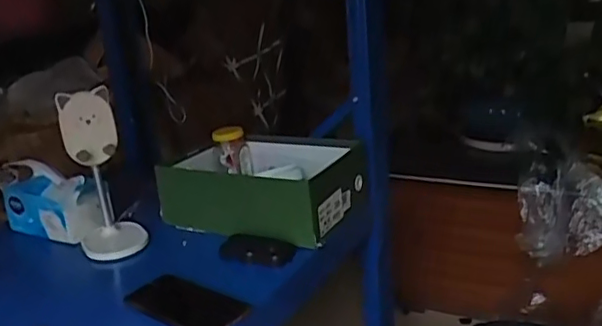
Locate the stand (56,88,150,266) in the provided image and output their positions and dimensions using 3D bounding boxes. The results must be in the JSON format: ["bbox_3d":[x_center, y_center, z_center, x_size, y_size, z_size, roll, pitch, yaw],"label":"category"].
[{"bbox_3d":[-0.315,0.015,0.911,0.083,0.248,0.103,-10,19,-16],"label":"stand"}]

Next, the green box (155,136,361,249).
[{"bbox_3d":[-0.064,0.033,1.014,0.299,0.104,0.235,6,21,29],"label":"green box"}]

